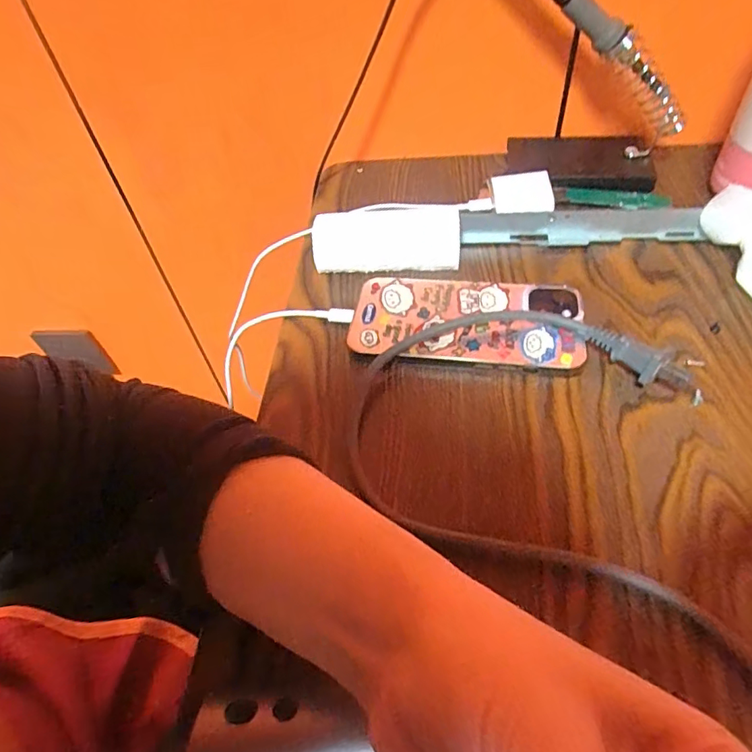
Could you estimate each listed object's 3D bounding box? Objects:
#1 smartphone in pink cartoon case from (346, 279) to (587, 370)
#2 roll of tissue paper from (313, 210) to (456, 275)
[{"bbox_3d":[0.056,-0.036,0.327,0.142,0.016,0.067,4,52,9],"label":"smartphone in pink cartoon case"},{"bbox_3d":[0.008,-0.100,0.372,0.104,0.026,0.042,-3,51,4],"label":"roll of tissue paper"}]

